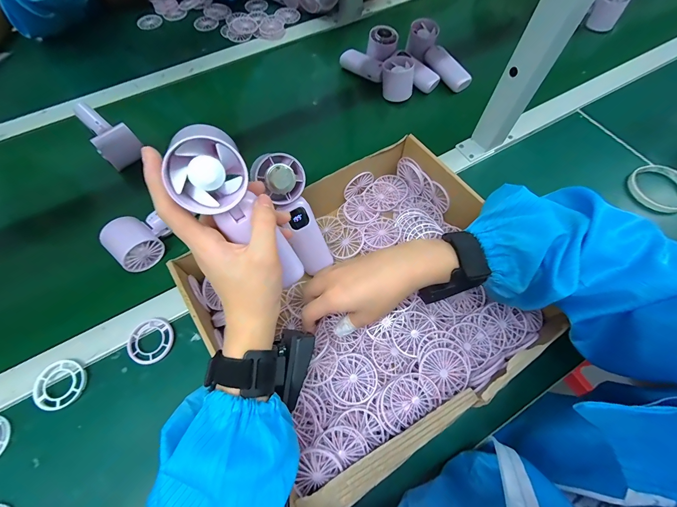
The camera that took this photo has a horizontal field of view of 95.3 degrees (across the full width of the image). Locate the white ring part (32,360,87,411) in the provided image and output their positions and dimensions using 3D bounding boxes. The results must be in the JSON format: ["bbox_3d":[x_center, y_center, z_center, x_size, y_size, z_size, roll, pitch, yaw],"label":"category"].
[{"bbox_3d":[-0.324,0.152,0.358,0.055,0.007,0.053,1,66,-2],"label":"white ring part"}]

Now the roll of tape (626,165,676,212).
[{"bbox_3d":[0.488,-0.101,0.466,0.094,0.011,0.081,-34,71,-16],"label":"roll of tape"}]

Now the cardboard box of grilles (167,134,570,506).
[{"bbox_3d":[0.028,0.036,0.366,0.340,0.087,0.325,-30,70,-15],"label":"cardboard box of grilles"}]

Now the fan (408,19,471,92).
[{"bbox_3d":[0.182,-0.373,0.580,0.055,0.042,0.163,-27,70,-14],"label":"fan"}]

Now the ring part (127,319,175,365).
[{"bbox_3d":[-0.231,0.108,0.378,0.056,0.007,0.053,1,66,-2],"label":"ring part"}]

